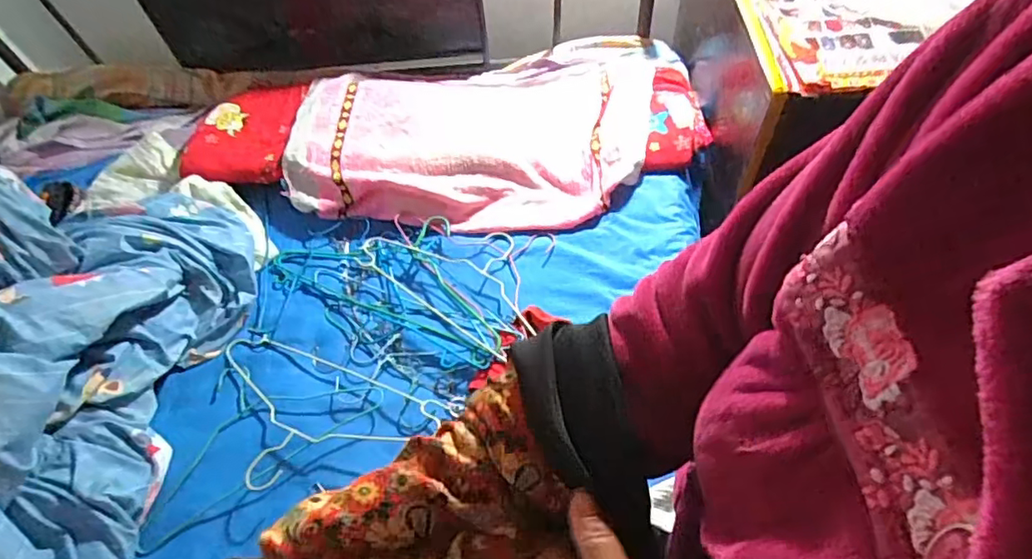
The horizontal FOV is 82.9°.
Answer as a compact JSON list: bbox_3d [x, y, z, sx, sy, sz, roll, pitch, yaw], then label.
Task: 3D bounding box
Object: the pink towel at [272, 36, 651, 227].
[{"bbox_3d":[-0.077,-0.291,1.119,0.684,0.091,0.423,-2,56,5],"label":"pink towel"}]

